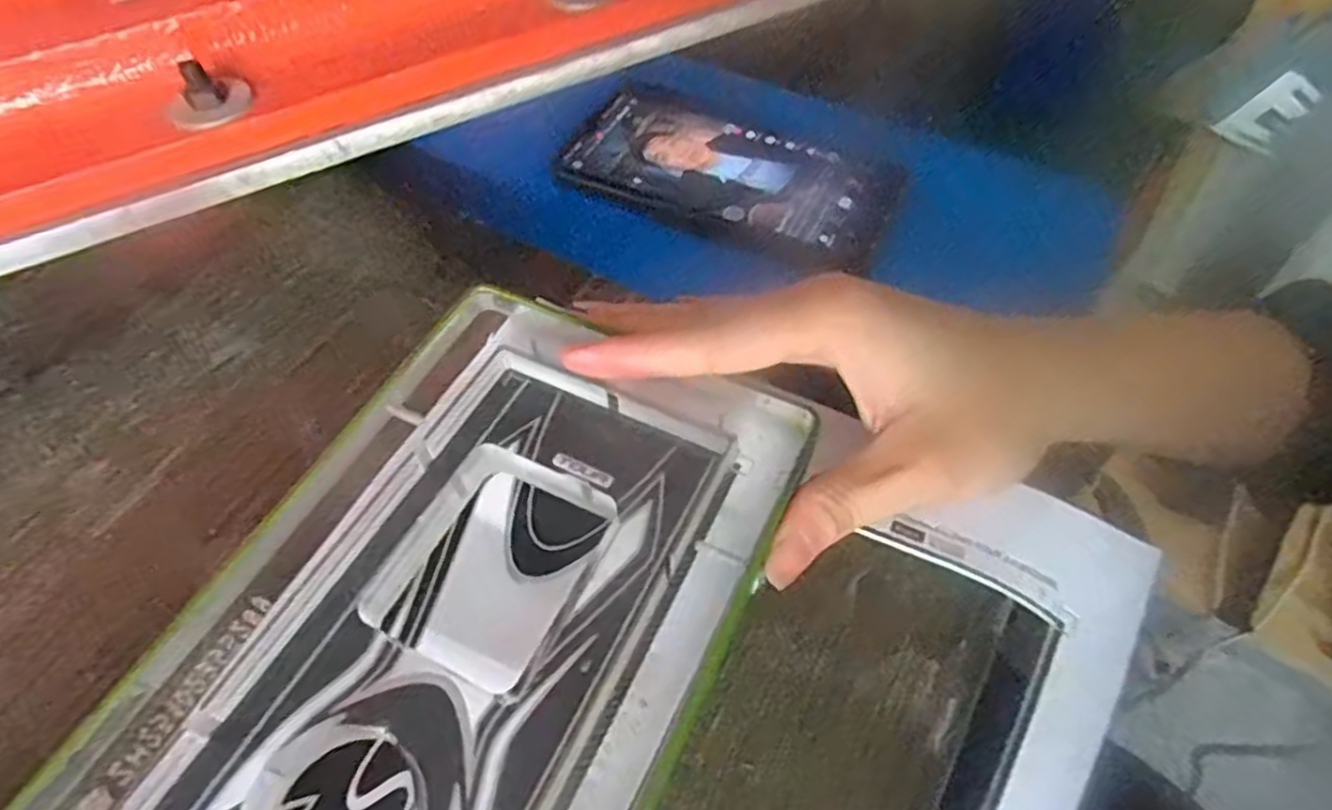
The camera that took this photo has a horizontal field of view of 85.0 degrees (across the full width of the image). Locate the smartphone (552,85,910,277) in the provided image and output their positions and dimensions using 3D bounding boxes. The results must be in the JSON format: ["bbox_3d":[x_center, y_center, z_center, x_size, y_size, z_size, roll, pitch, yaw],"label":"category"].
[{"bbox_3d":[0.031,-0.112,0.350,0.156,0.008,0.083,26,61,19],"label":"smartphone"}]

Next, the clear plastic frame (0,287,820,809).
[{"bbox_3d":[-0.080,0.099,0.181,0.137,0.022,0.310,22,58,17],"label":"clear plastic frame"}]

